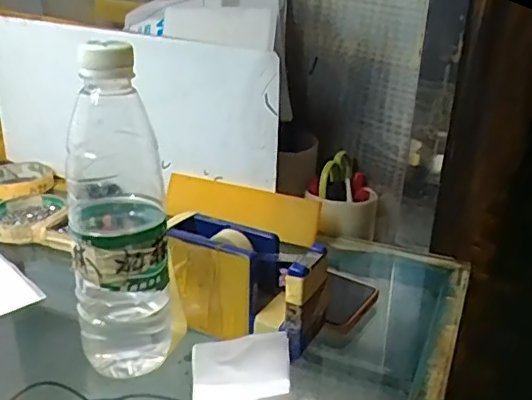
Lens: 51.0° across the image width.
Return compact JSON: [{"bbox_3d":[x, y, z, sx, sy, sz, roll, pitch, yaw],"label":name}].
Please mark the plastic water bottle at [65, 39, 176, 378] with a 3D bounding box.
[{"bbox_3d":[-0.098,0.016,0.383,0.069,0.227,0.071,-5,24,-13],"label":"plastic water bottle"}]

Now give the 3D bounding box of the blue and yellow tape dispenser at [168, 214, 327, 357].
[{"bbox_3d":[-0.033,0.057,0.434,0.085,0.074,0.043,13,26,26],"label":"blue and yellow tape dispenser"}]

